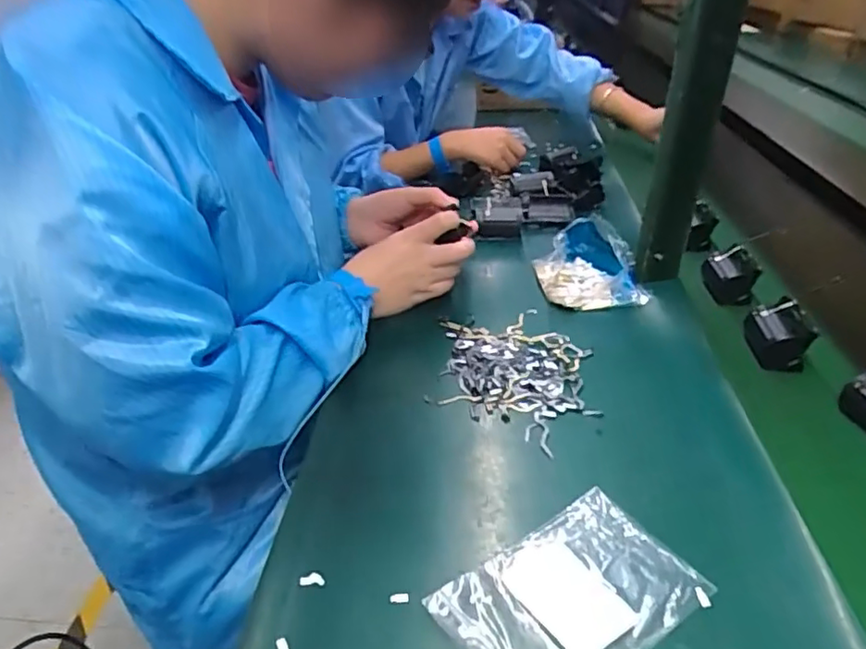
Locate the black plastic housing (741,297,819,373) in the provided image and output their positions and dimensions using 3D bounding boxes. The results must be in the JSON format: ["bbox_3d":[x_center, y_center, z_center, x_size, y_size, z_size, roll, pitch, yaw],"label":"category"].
[{"bbox_3d":[0.332,0.007,0.583,0.041,0.042,0.073,3,33,7],"label":"black plastic housing"}]

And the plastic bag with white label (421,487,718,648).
[{"bbox_3d":[0.085,0.167,0.371,0.150,0.008,0.097,-20,37,-27],"label":"plastic bag with white label"}]

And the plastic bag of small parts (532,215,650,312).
[{"bbox_3d":[0.173,-0.068,0.679,0.103,0.068,0.108,-5,32,-5],"label":"plastic bag of small parts"}]

